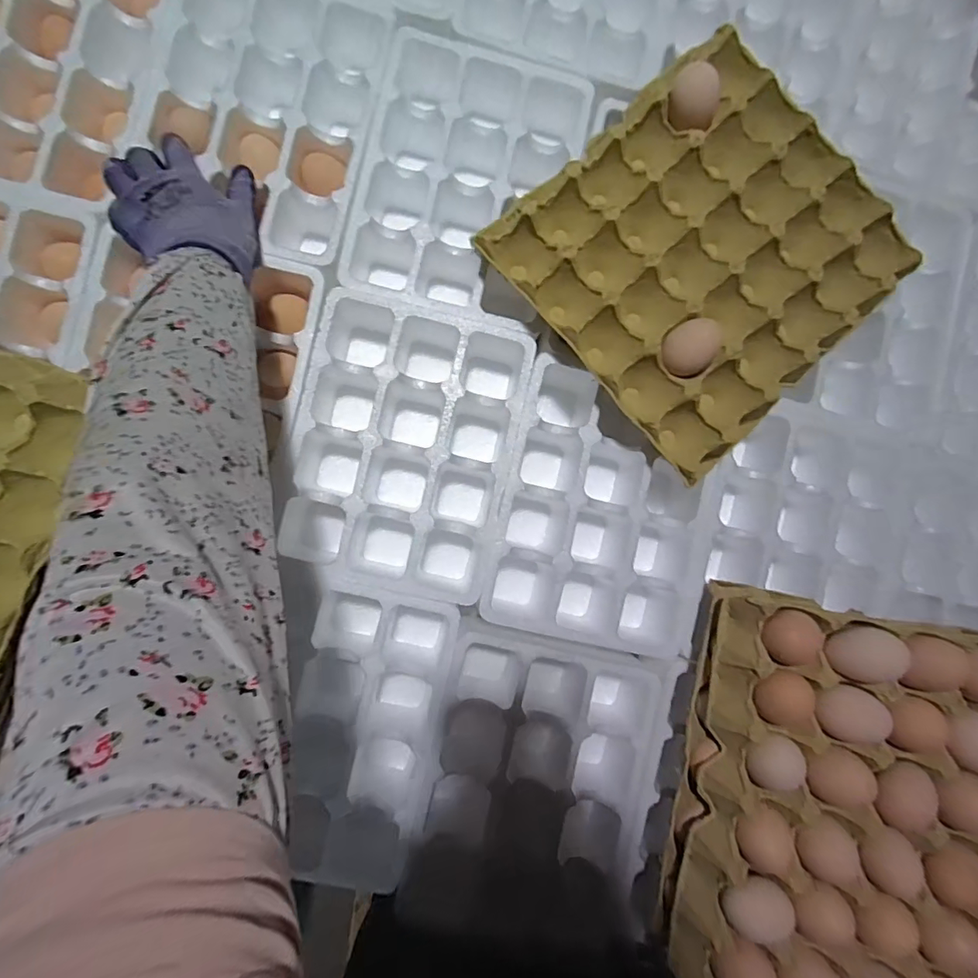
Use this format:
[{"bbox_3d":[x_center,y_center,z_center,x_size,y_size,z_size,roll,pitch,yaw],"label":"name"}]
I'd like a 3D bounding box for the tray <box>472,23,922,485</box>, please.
[{"bbox_3d":[0.191,-0.203,0.443,0.304,0.055,0.282,-41,92,-6],"label":"tray"}]

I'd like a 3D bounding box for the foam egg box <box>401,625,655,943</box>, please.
[{"bbox_3d":[0.047,0.261,0.460,0.203,0.075,0.238,11,87,-6],"label":"foam egg box"}]

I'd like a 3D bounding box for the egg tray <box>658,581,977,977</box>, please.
[{"bbox_3d":[0.293,0.245,0.393,0.260,0.062,0.287,12,86,-5],"label":"egg tray"}]

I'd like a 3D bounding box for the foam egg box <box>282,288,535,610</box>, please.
[{"bbox_3d":[-0.078,-0.037,0.468,0.187,0.076,0.251,13,86,-6],"label":"foam egg box"}]

